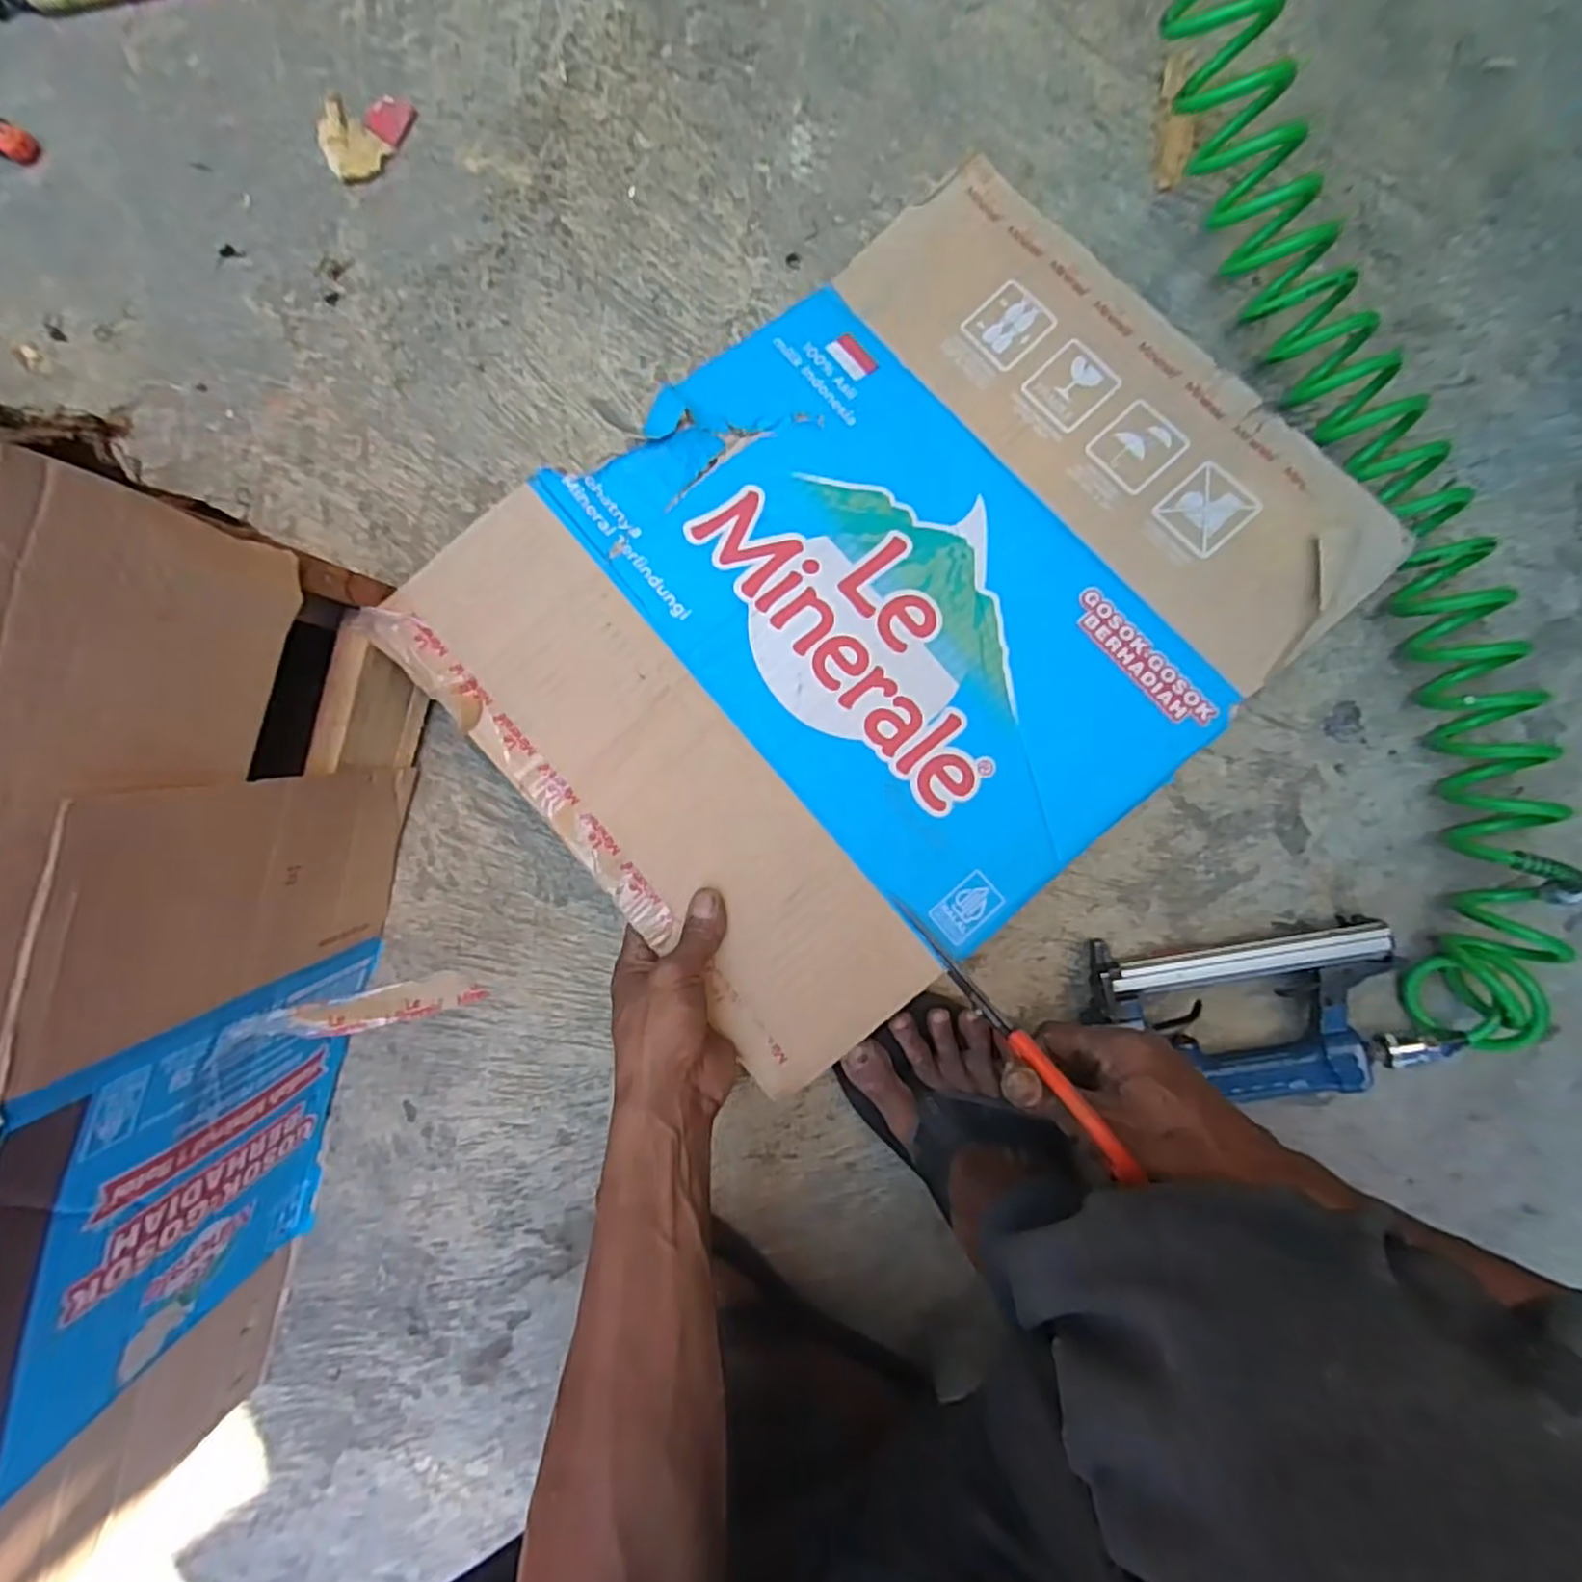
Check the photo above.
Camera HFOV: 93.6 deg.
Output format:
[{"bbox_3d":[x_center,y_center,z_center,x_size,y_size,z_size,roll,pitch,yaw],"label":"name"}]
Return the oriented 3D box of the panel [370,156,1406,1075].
[{"bbox_3d":[0.062,-0.124,0.485,0.512,0.094,0.398,-40,88,7],"label":"panel"}]

